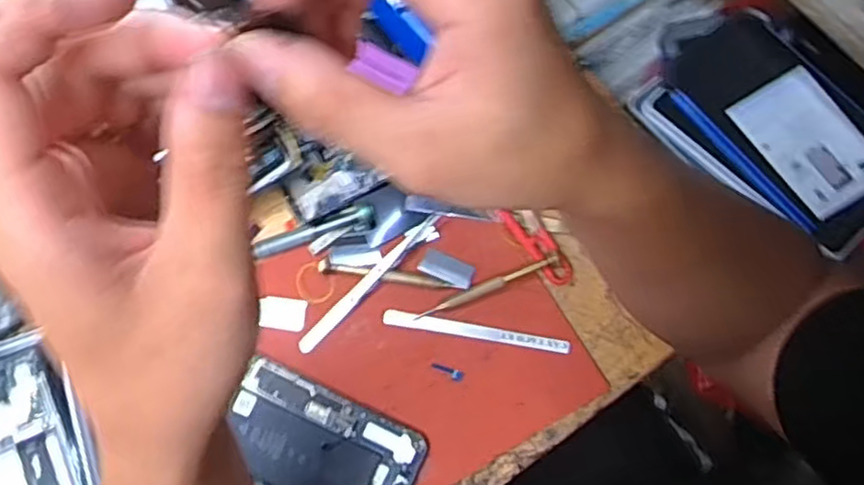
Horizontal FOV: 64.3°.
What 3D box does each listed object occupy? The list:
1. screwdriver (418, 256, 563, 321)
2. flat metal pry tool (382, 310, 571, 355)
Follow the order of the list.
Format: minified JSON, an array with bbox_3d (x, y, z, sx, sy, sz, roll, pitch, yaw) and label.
[{"bbox_3d":[0.040,0.032,0.488,0.106,0.008,0.009,-21,74,-4],"label":"screwdriver"},{"bbox_3d":[0.031,0.063,0.482,0.129,0.004,0.010,10,74,5],"label":"flat metal pry tool"}]

